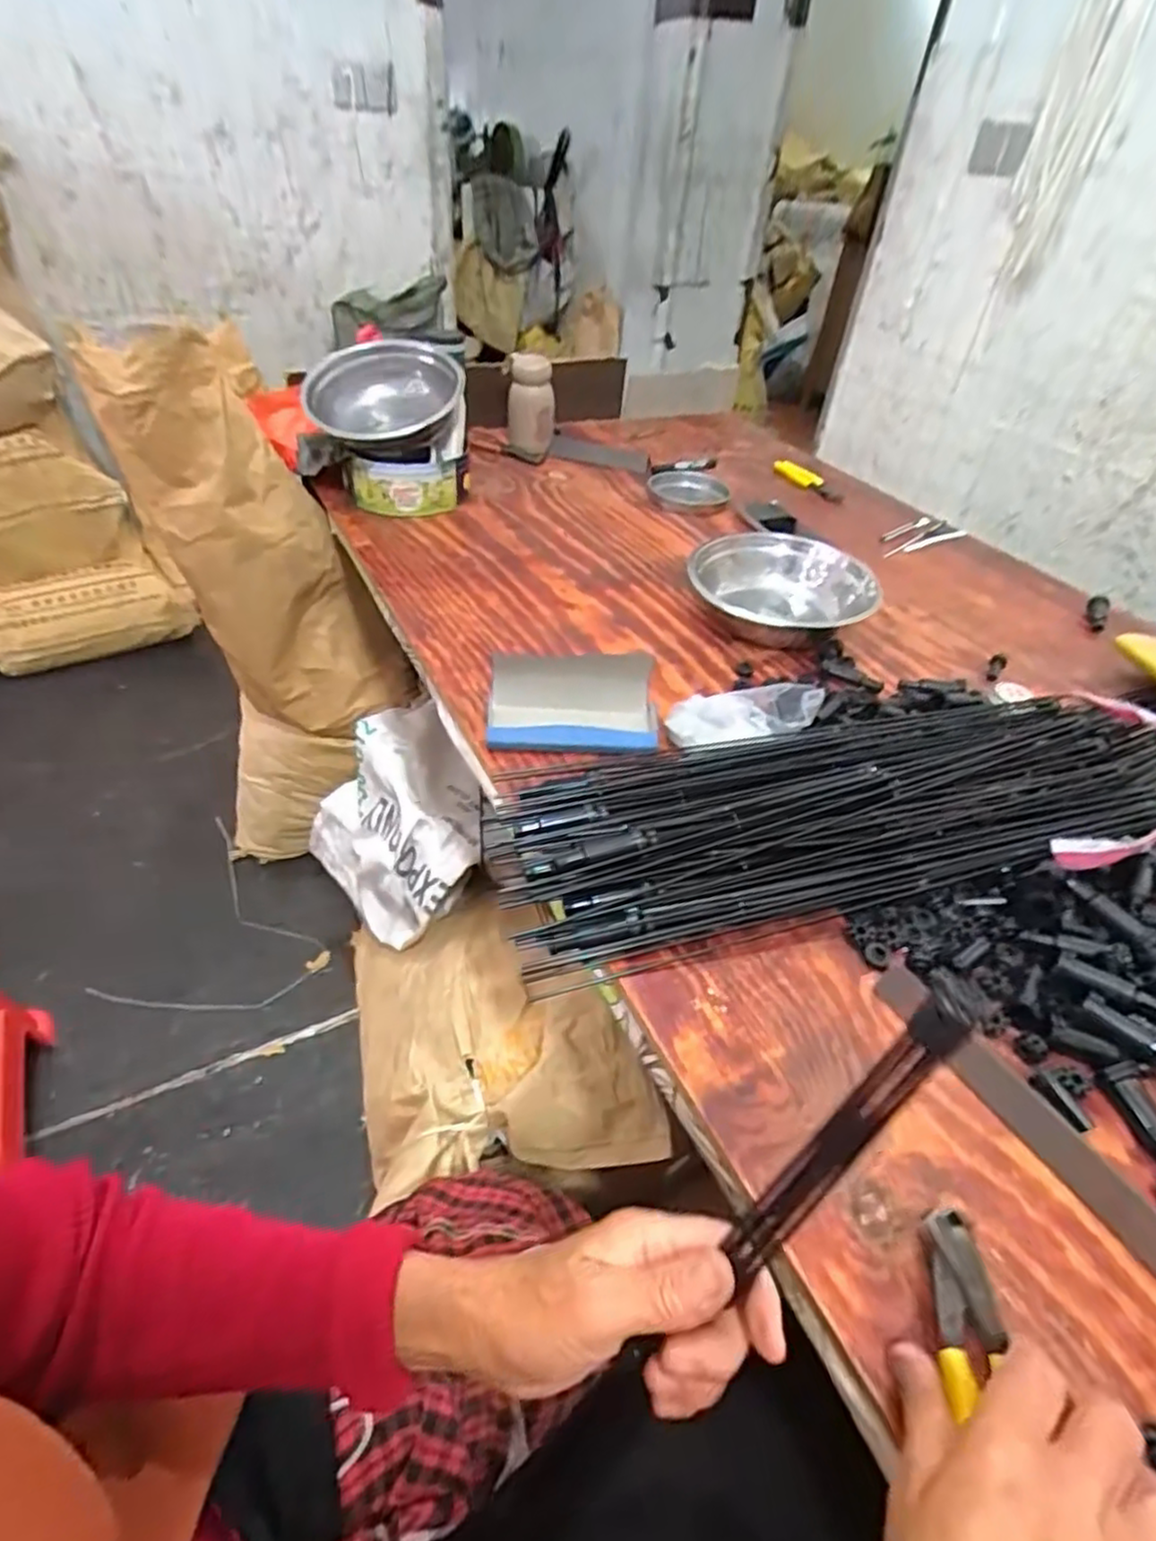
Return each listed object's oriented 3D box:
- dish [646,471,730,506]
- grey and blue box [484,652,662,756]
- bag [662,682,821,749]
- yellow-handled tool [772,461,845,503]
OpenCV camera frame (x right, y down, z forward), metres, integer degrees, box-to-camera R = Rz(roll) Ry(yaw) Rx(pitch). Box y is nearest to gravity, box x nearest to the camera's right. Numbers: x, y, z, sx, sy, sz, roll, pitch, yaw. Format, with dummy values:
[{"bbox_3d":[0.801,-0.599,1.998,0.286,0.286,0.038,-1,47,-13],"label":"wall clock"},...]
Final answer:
[{"bbox_3d":[0.178,-0.466,1.155,0.121,0.024,0.138,3,43,-2],"label":"dish"},{"bbox_3d":[-0.007,-0.066,0.679,0.160,0.048,0.106,3,43,-2],"label":"grey and blue box"},{"bbox_3d":[0.147,-0.052,0.628,0.131,0.041,0.028,-9,42,10],"label":"bag"},{"bbox_3d":[0.407,-0.504,1.224,0.040,0.019,0.171,-18,48,-23],"label":"yellow-handled tool"}]

